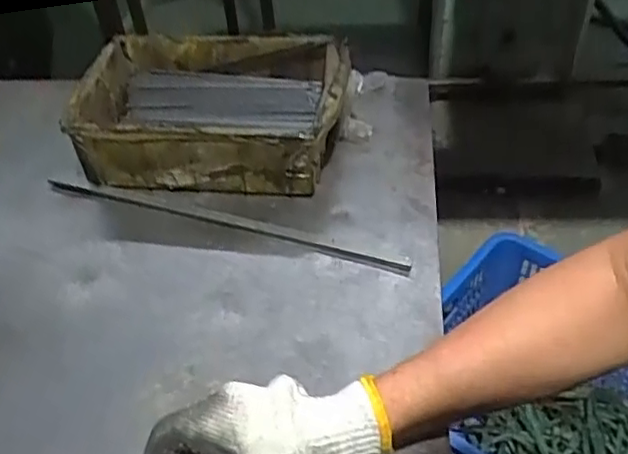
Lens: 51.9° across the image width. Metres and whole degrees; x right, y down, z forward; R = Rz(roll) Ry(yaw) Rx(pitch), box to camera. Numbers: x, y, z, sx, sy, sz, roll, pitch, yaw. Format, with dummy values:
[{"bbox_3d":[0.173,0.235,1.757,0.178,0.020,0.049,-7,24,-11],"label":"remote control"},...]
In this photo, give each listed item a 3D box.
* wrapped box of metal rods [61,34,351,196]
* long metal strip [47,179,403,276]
[{"bbox_3d":[-0.097,-0.121,0.647,0.248,0.082,0.178,1,44,6],"label":"wrapped box of metal rods"},{"bbox_3d":[-0.089,-0.004,0.583,0.354,0.004,0.014,11,46,16],"label":"long metal strip"}]

